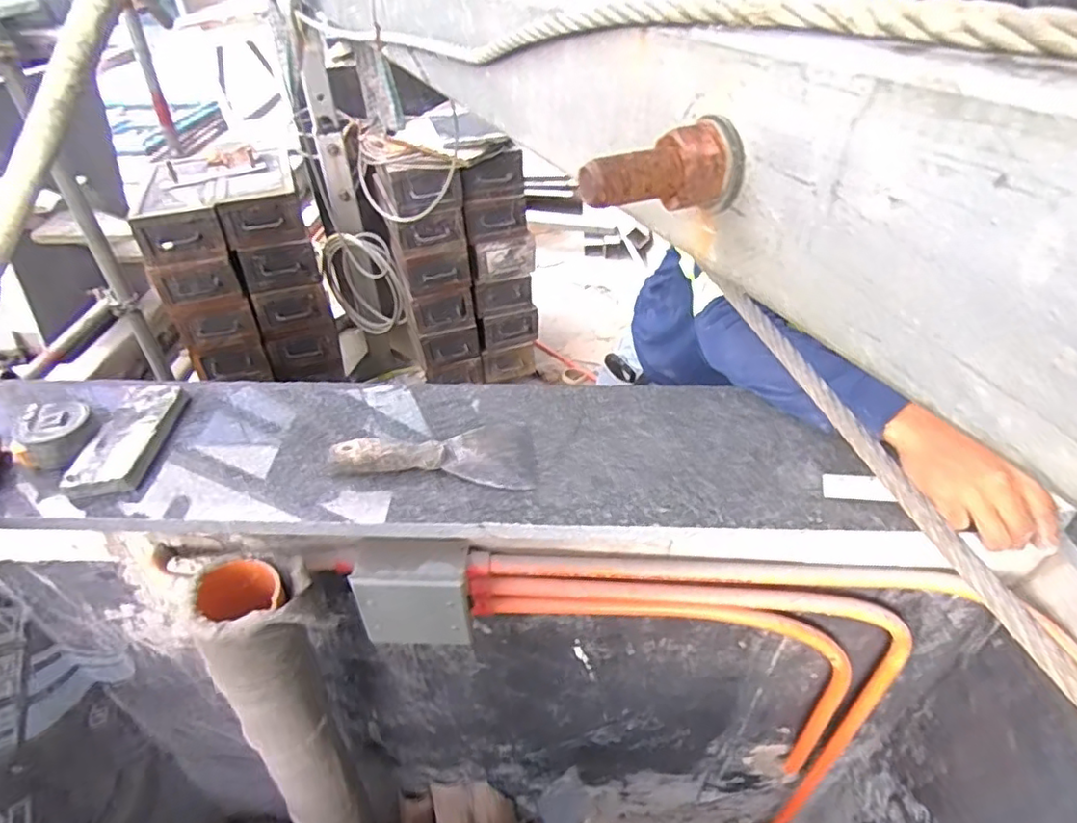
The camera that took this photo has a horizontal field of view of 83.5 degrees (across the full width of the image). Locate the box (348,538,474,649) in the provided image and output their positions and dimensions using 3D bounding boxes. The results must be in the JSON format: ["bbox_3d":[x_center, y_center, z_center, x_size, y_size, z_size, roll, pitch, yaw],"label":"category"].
[{"bbox_3d":[-0.133,0.198,0.658,0.119,0.115,0.056,0,41,2],"label":"box"}]

